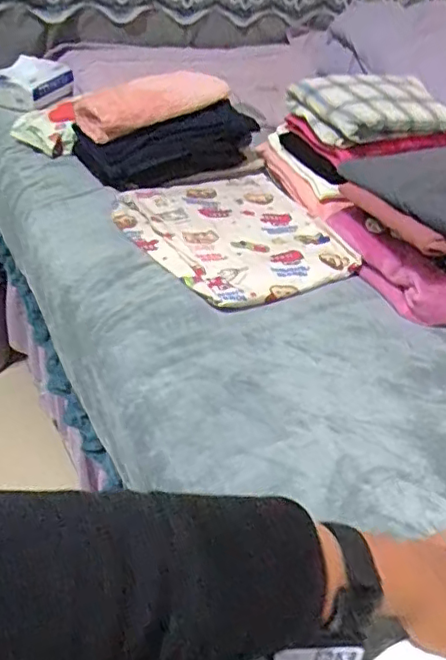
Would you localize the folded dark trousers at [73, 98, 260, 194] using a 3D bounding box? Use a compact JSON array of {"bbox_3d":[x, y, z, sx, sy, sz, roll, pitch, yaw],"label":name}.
[{"bbox_3d":[-0.096,-0.343,1.039,0.283,0.096,0.155,-21,46,-28],"label":"folded dark trousers"}]

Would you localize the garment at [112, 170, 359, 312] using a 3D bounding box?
[{"bbox_3d":[0.017,-0.150,0.893,0.281,0.023,0.327,-18,45,-28],"label":"garment"}]

